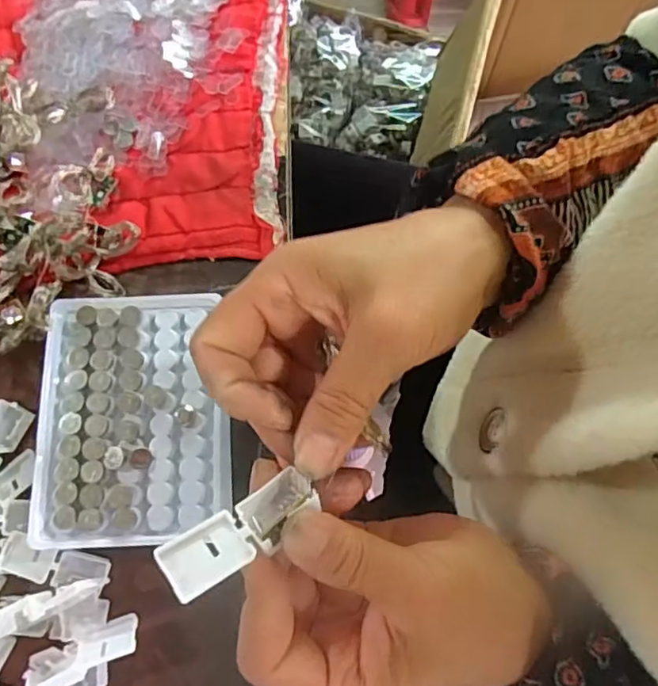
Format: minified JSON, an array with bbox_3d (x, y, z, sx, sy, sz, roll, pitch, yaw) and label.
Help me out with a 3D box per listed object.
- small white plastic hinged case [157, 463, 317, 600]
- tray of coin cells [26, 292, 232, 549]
[{"bbox_3d":[-0.029,0.061,0.198,0.053,0.009,0.020,-31,76,-28],"label":"small white plastic hinged case"},{"bbox_3d":[-0.104,0.039,0.323,0.098,0.029,0.127,-4,75,0],"label":"tray of coin cells"}]

